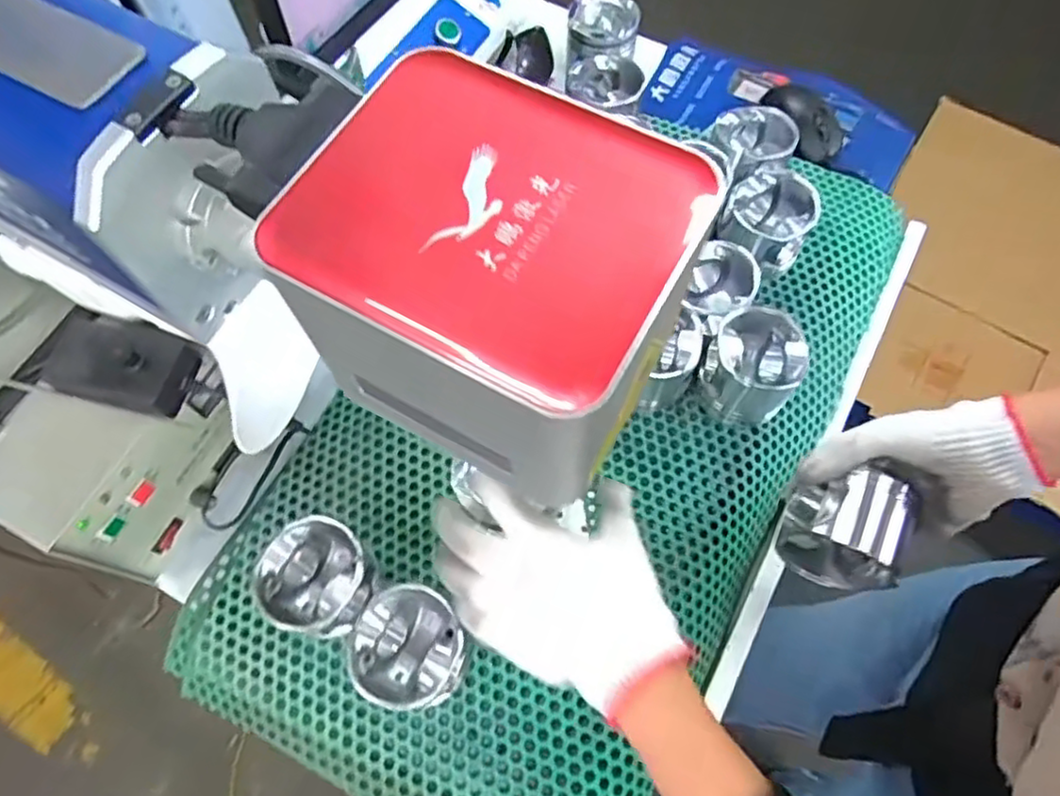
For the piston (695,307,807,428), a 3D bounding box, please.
[{"bbox_3d":[0.191,-0.028,0.583,0.078,0.065,0.083,0,65,1],"label":"piston"}]

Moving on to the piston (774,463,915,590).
[{"bbox_3d":[0.214,0.088,0.471,0.071,0.075,0.063,19,66,6],"label":"piston"}]

